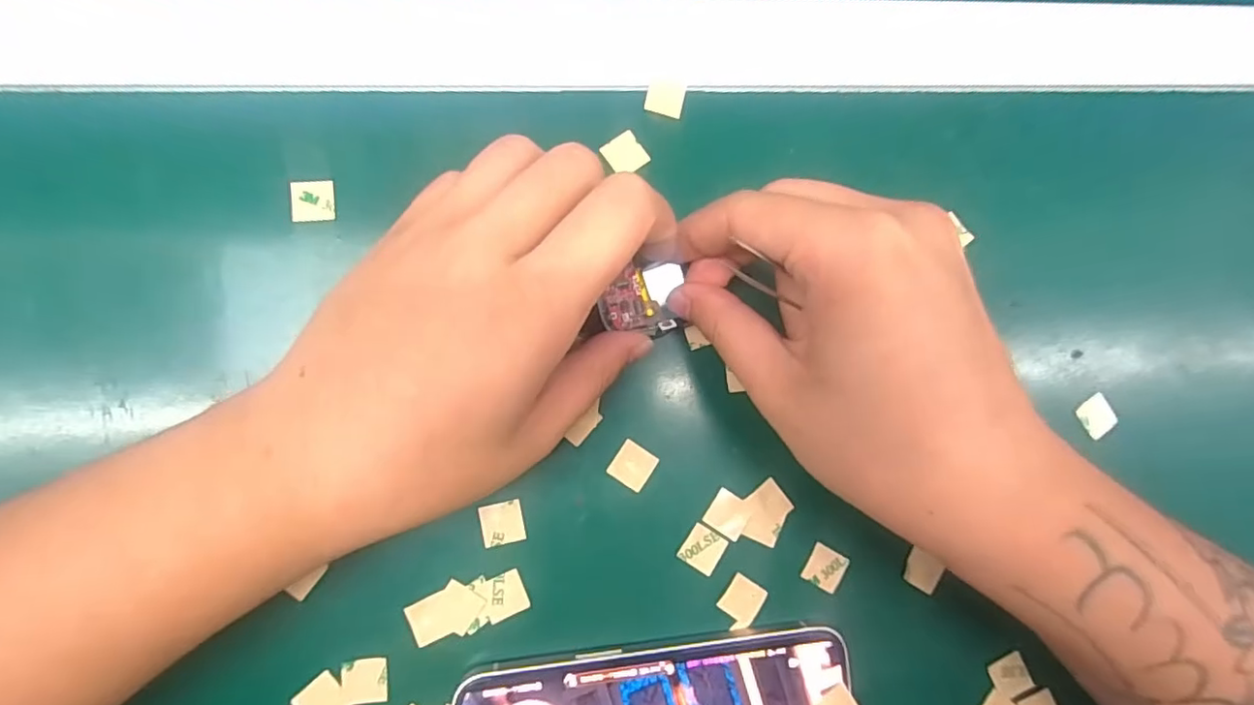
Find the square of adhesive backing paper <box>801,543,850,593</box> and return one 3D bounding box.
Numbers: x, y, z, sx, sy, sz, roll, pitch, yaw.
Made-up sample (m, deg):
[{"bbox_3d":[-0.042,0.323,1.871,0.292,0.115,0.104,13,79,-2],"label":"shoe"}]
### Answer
[{"bbox_3d":[0.078,0.085,0.229,0.015,0.004,0.016,29,83,0],"label":"square of adhesive backing paper"}]

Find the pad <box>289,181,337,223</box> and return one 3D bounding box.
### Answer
[{"bbox_3d":[-0.117,-0.057,0.217,0.015,0.004,0.015,-5,85,-8],"label":"pad"}]

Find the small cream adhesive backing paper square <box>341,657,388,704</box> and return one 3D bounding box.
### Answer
[{"bbox_3d":[-0.093,0.117,0.207,0.015,0.004,0.016,0,84,-9],"label":"small cream adhesive backing paper square"}]

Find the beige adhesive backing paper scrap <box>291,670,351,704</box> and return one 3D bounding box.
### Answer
[{"bbox_3d":[-0.107,0.123,0.204,0.016,0.004,0.016,-40,90,-9],"label":"beige adhesive backing paper scrap"}]

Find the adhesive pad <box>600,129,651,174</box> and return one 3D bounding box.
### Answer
[{"bbox_3d":[0.000,-0.080,0.232,0.016,0.004,0.015,-38,90,-9],"label":"adhesive pad"}]

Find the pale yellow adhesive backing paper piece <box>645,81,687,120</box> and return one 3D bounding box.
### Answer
[{"bbox_3d":[0.016,-0.104,0.236,0.015,0.004,0.014,13,83,-6],"label":"pale yellow adhesive backing paper piece"}]

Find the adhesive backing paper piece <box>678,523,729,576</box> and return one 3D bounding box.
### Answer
[{"bbox_3d":[0.030,0.075,0.222,0.015,0.004,0.016,34,81,-3],"label":"adhesive backing paper piece"}]

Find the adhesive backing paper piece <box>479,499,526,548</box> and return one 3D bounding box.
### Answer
[{"bbox_3d":[-0.046,0.064,0.217,0.015,0.004,0.015,-9,87,-10],"label":"adhesive backing paper piece"}]

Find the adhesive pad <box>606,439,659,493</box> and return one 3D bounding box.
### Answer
[{"bbox_3d":[0.003,0.044,0.222,0.015,0.004,0.015,35,81,-3],"label":"adhesive pad"}]

